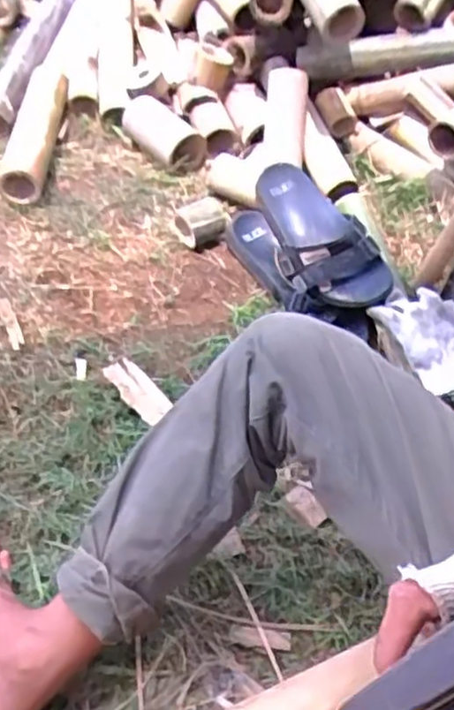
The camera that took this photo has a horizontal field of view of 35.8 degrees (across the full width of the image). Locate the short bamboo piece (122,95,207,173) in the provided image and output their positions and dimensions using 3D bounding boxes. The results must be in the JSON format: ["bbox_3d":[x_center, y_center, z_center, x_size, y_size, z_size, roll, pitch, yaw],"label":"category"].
[{"bbox_3d":[-0.103,-0.371,1.174,0.077,0.065,0.175,-24,50,-23],"label":"short bamboo piece"}]

